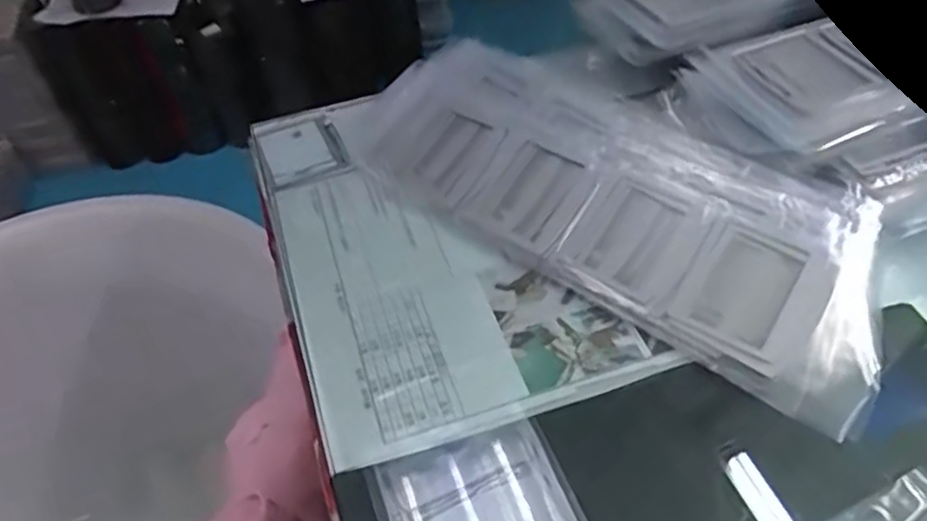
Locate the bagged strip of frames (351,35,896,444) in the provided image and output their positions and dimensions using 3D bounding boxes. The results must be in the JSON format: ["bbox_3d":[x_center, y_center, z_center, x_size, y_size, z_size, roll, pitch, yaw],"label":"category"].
[{"bbox_3d":[0.087,-0.050,0.422,0.345,0.035,0.142,31,57,29],"label":"bagged strip of frames"}]

